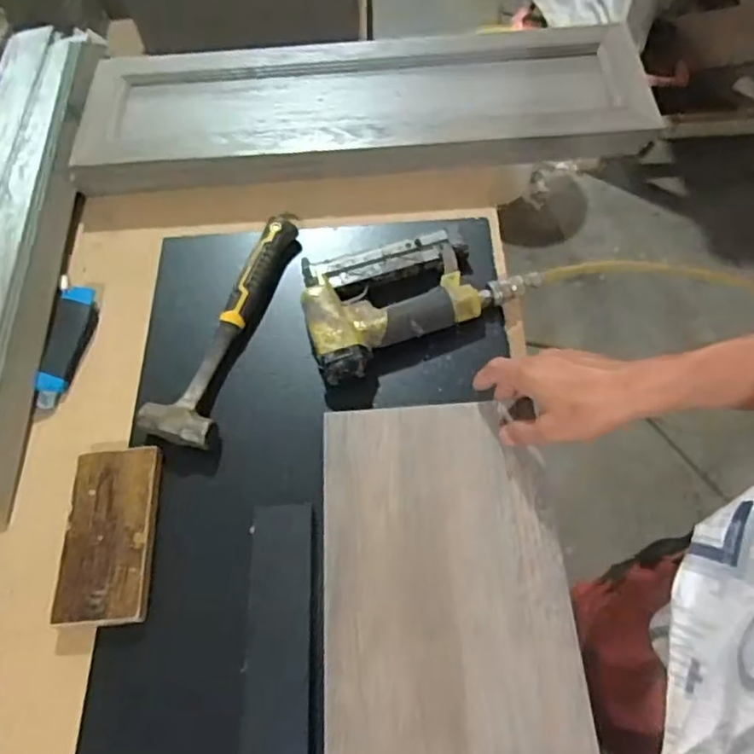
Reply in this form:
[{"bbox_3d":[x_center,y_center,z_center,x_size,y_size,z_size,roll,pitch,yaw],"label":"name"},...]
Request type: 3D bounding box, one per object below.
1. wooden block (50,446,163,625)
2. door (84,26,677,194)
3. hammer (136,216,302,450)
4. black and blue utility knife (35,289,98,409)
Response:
[{"bbox_3d":[-0.233,0.136,0.547,0.075,0.016,0.150,-4,60,1],"label":"wooden block"},{"bbox_3d":[-0.019,-0.336,0.760,0.675,0.045,0.224,-2,63,2],"label":"door"},{"bbox_3d":[-0.150,-0.059,0.638,0.067,0.028,0.271,14,62,11],"label":"hammer"},{"bbox_3d":[-0.325,-0.035,0.649,0.040,0.020,0.136,4,61,6],"label":"black and blue utility knife"}]

